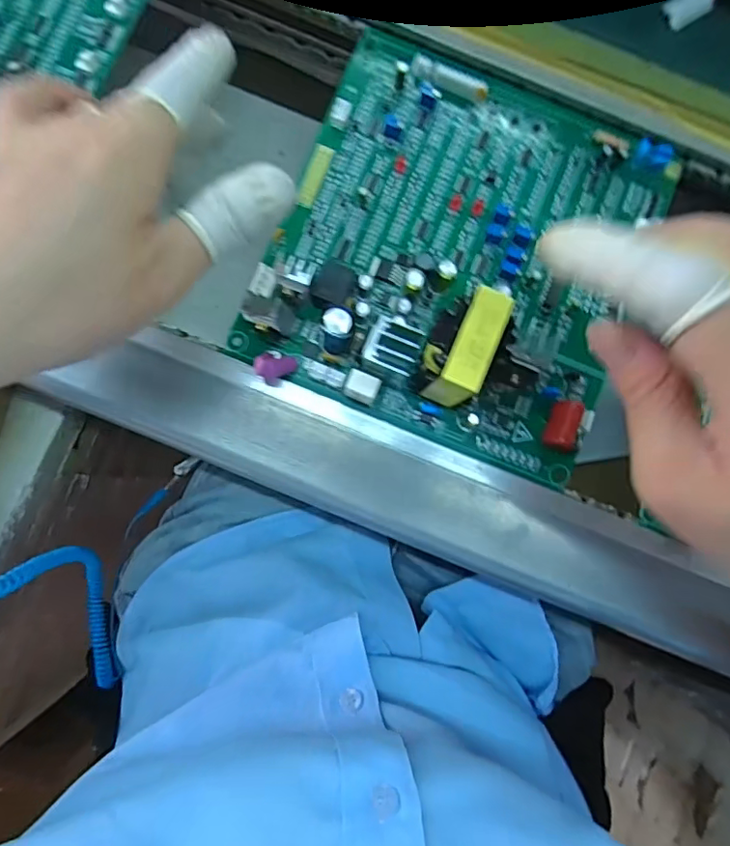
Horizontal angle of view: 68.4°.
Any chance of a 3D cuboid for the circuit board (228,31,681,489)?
[{"bbox_3d":[0.046,-0.089,0.246,0.166,0.058,0.182,23,85,0],"label":"circuit board"}]

